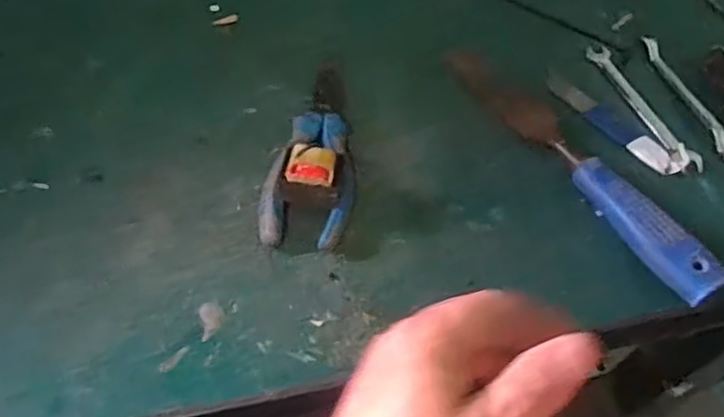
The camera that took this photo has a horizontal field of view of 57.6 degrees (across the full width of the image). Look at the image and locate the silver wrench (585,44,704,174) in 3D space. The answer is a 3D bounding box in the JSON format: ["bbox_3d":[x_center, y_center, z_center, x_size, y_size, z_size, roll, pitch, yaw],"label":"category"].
[{"bbox_3d":[0.194,-0.071,0.458,0.026,0.011,0.118,-14,63,-12],"label":"silver wrench"}]

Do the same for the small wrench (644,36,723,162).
[{"bbox_3d":[0.233,-0.079,0.469,0.012,0.013,0.119,-10,62,-10],"label":"small wrench"}]

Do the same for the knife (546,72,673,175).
[{"bbox_3d":[0.169,-0.061,0.450,0.026,0.007,0.101,-40,71,-22],"label":"knife"}]

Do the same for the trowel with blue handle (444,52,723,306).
[{"bbox_3d":[0.136,-0.035,0.414,0.032,0.025,0.218,-28,67,-18],"label":"trowel with blue handle"}]

